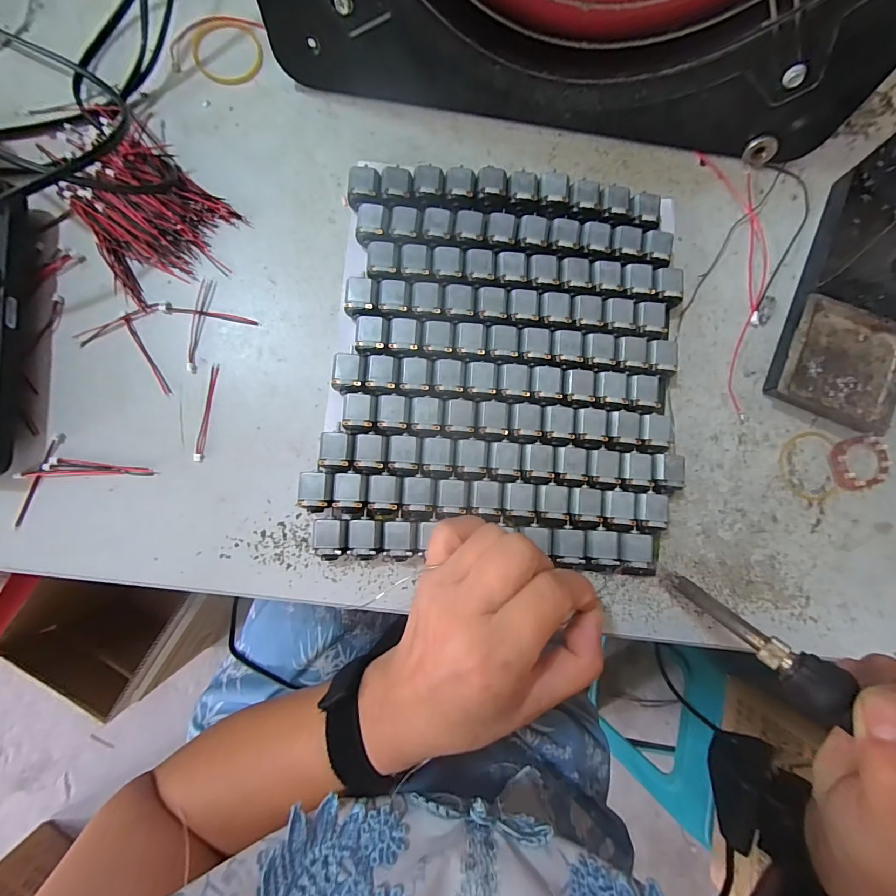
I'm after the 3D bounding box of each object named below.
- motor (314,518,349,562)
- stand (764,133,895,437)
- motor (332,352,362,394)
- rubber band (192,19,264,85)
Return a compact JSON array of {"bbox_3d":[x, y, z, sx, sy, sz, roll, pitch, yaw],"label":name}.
[{"bbox_3d":[-0.067,0.052,0.241,0.018,0.017,0.023,0,86,-2],"label":"motor"},{"bbox_3d":[0.262,-0.100,0.241,0.074,0.072,0.165,20,85,-1],"label":"stand"},{"bbox_3d":[-0.060,-0.045,0.251,0.017,0.016,0.025,-5,86,-3],"label":"motor"},{"bbox_3d":[-0.144,-0.259,0.273,0.046,0.004,0.044,0,86,-2],"label":"rubber band"}]

